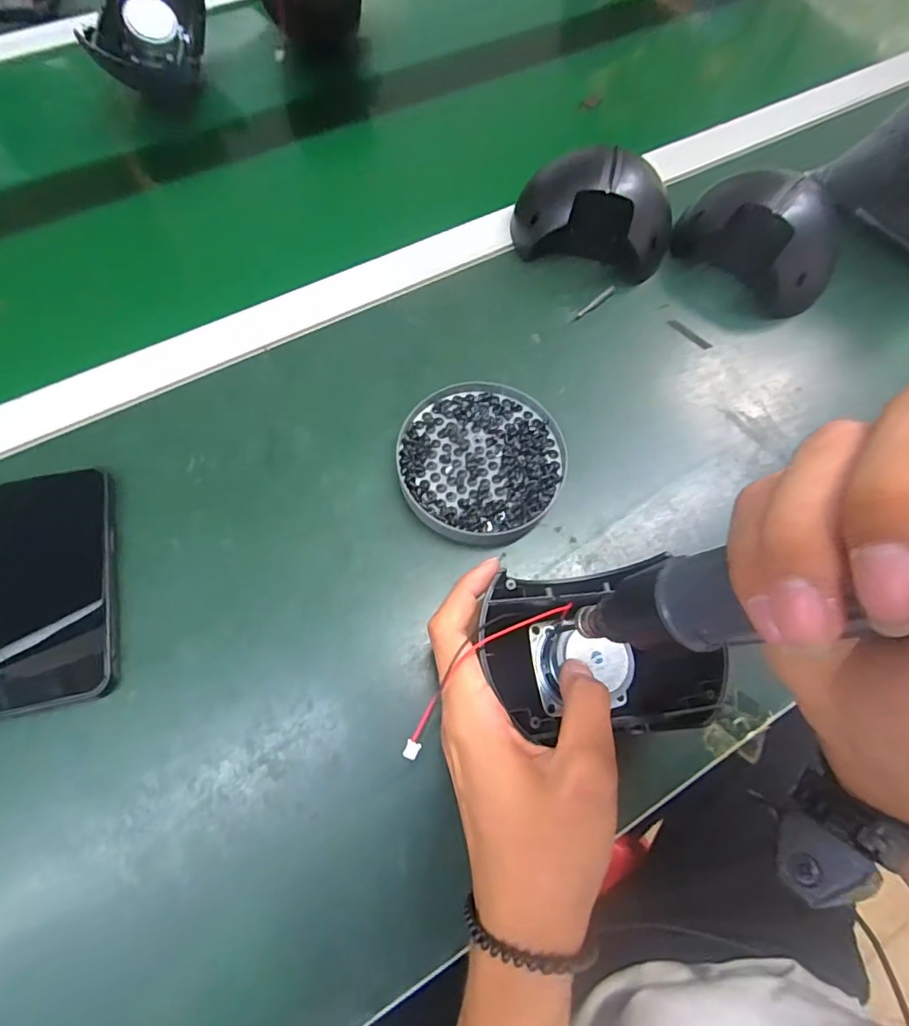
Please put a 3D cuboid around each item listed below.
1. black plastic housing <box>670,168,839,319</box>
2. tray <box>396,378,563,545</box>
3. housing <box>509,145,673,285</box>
[{"bbox_3d":[0.250,-0.225,0.423,0.128,0.061,0.069,38,72,12],"label":"black plastic housing"},{"bbox_3d":[0.019,-0.036,0.363,0.112,0.018,0.115,1,69,-2],"label":"tray"},{"bbox_3d":[0.115,-0.244,0.420,0.127,0.068,0.067,14,69,3],"label":"housing"}]

